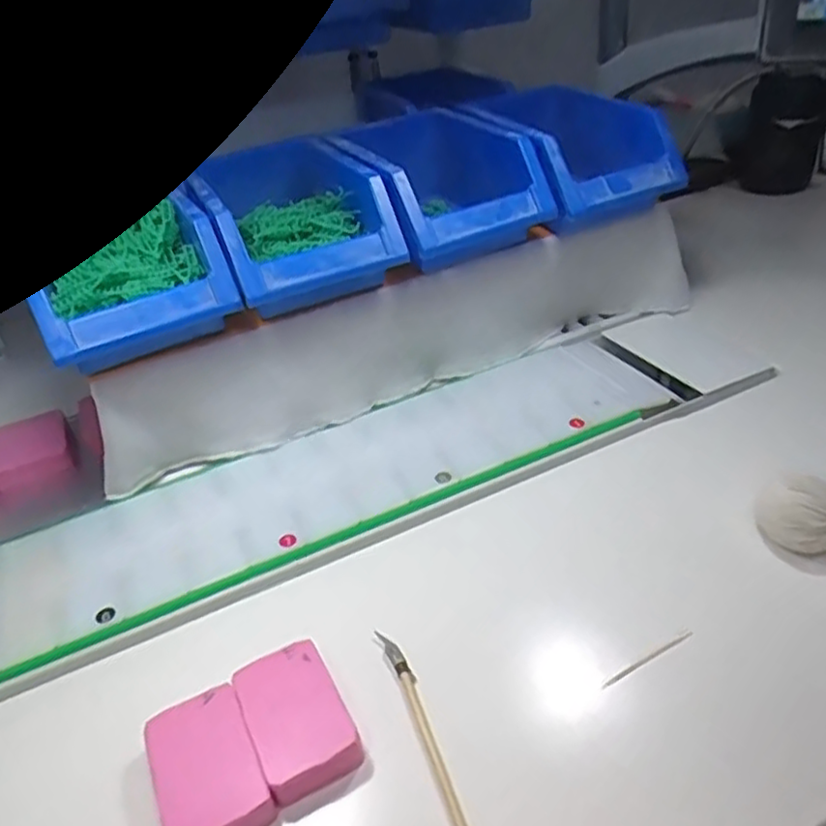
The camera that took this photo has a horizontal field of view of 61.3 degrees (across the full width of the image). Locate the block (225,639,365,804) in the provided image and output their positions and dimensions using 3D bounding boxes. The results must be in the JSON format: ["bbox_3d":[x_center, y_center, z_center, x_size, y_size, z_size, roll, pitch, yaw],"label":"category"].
[{"bbox_3d":[-0.057,0.152,0.346,0.046,0.014,0.078,-22,37,-21],"label":"block"}]

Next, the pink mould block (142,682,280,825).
[{"bbox_3d":[-0.097,0.167,0.329,0.045,0.013,0.074,-22,37,-21],"label":"pink mould block"}]

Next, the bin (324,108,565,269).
[{"bbox_3d":[0.016,-0.200,0.600,0.137,0.080,0.201,-20,37,-19],"label":"bin"}]

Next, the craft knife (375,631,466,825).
[{"bbox_3d":[0.006,0.157,0.341,0.007,0.004,0.129,-16,35,-13],"label":"craft knife"}]

